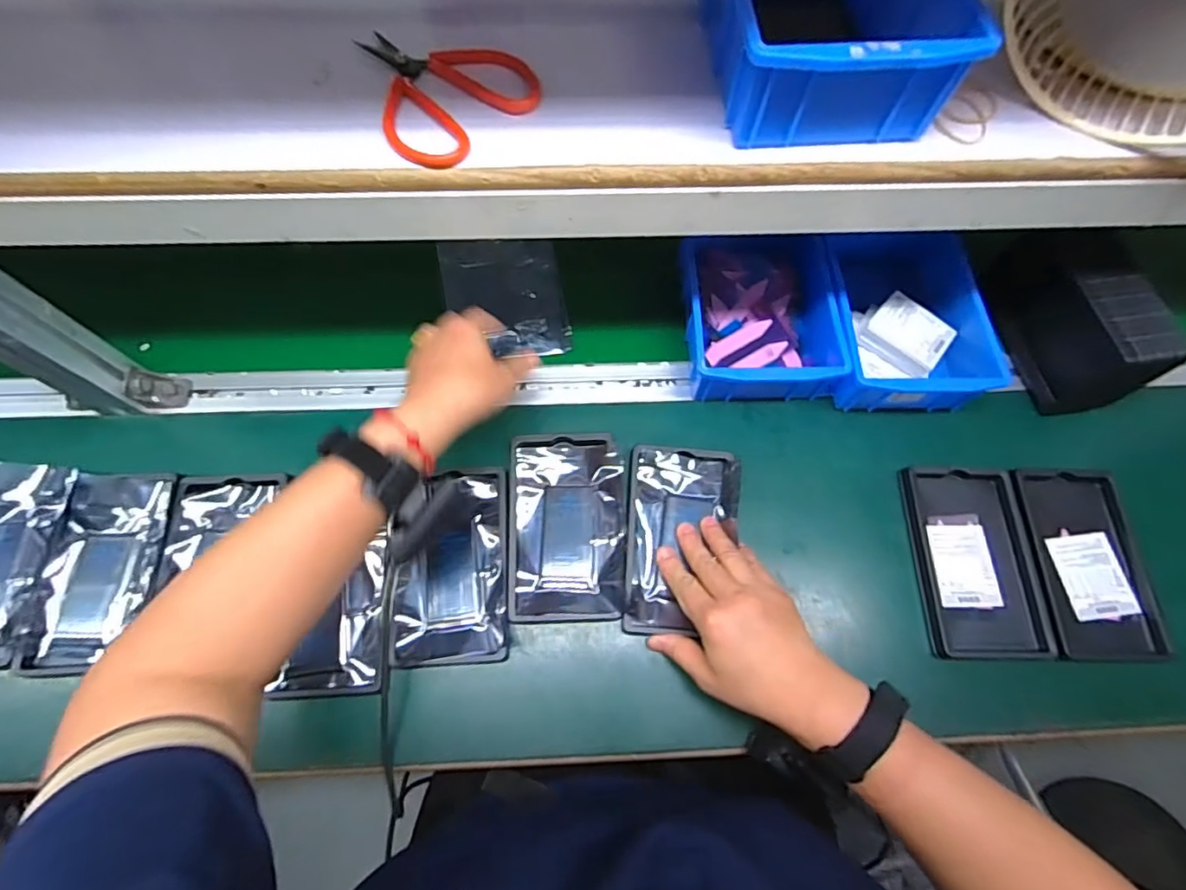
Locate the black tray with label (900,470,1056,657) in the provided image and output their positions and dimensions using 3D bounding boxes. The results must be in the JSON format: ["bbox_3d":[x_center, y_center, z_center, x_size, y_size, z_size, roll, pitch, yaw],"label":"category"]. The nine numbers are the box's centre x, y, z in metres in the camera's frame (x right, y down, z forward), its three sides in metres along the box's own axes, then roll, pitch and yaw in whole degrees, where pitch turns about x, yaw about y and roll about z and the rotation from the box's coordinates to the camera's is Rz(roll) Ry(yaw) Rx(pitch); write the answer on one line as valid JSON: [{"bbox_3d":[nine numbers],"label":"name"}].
[{"bbox_3d":[0.327,0.099,0.485,0.101,0.019,0.160,1,67,-1],"label":"black tray with label"}]

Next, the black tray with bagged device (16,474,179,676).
[{"bbox_3d":[-0.400,0.102,0.460,0.088,0.020,0.156,-1,67,-1],"label":"black tray with bagged device"}]

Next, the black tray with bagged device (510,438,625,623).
[{"bbox_3d":[-0.022,0.067,0.477,0.097,0.012,0.158,-2,67,-2],"label":"black tray with bagged device"}]

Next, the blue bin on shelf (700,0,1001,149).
[{"bbox_3d":[0.140,-0.282,0.350,0.129,0.063,0.199,-3,67,-2],"label":"blue bin on shelf"}]

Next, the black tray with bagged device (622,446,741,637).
[{"bbox_3d":[0.076,0.077,0.472,0.092,0.016,0.156,5,69,-1],"label":"black tray with bagged device"}]

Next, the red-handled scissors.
[{"bbox_3d":[-0.101,-0.227,0.350,0.113,0.010,0.097,41,72,15],"label":"red-handled scissors"}]

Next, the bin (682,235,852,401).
[{"bbox_3d":[0.154,-0.116,0.527,0.134,0.064,0.153,-3,67,-2],"label":"bin"}]

